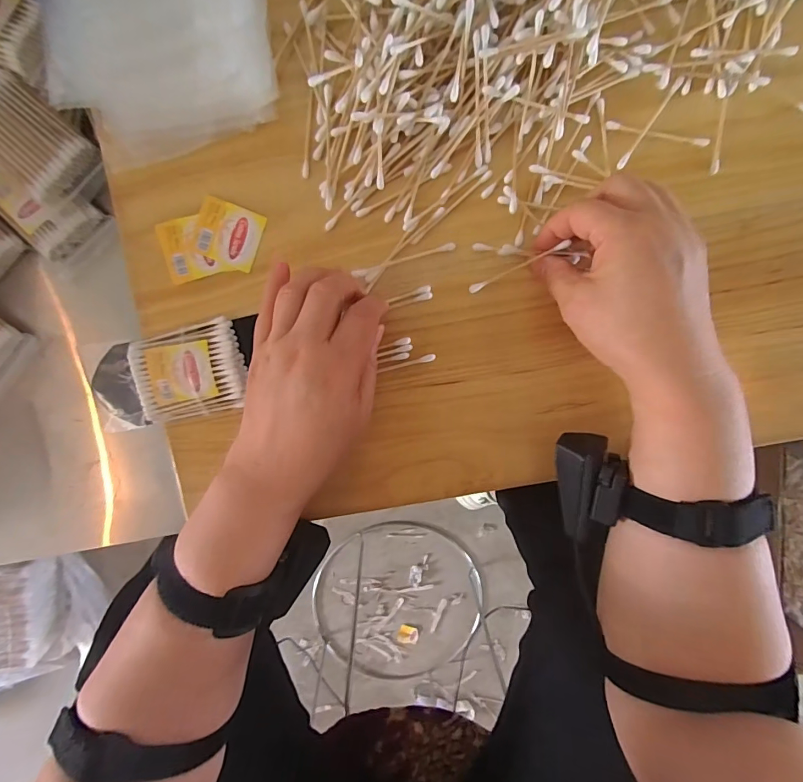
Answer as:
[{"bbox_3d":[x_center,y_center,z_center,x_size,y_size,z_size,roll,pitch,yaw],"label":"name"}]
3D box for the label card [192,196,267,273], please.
[{"bbox_3d":[-0.119,-0.108,0.289,0.042,0.004,0.039,21,98,-4],"label":"label card"}]

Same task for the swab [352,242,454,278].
[{"bbox_3d":[0.002,-0.091,0.293,0.073,0.004,0.005,-17,99,-3],"label":"swab"}]

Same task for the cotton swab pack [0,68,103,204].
[{"bbox_3d":[-0.274,-0.184,0.305,0.077,0.020,0.056,43,94,-6],"label":"cotton swab pack"}]

